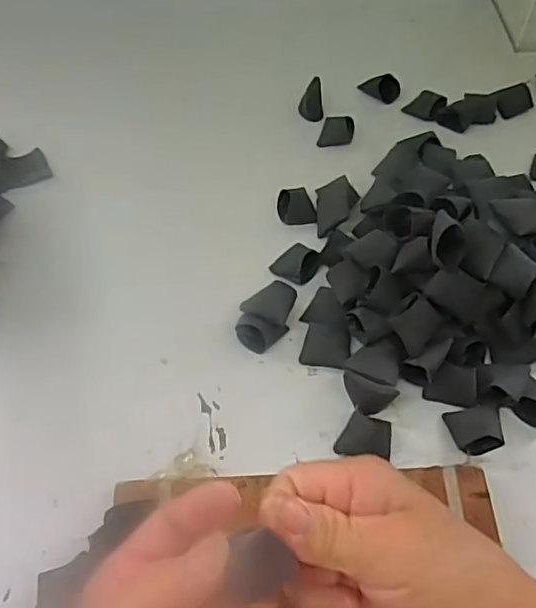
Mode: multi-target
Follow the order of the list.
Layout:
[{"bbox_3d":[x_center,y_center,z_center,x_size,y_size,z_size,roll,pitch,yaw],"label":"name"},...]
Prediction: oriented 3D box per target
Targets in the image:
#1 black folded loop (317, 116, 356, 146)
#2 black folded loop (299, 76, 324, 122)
[{"bbox_3d":[0.075,-0.191,0.636,0.037,0.022,0.032,5,57,4],"label":"black folded loop"},{"bbox_3d":[0.049,-0.230,0.657,0.026,0.032,0.032,1,57,2],"label":"black folded loop"}]

